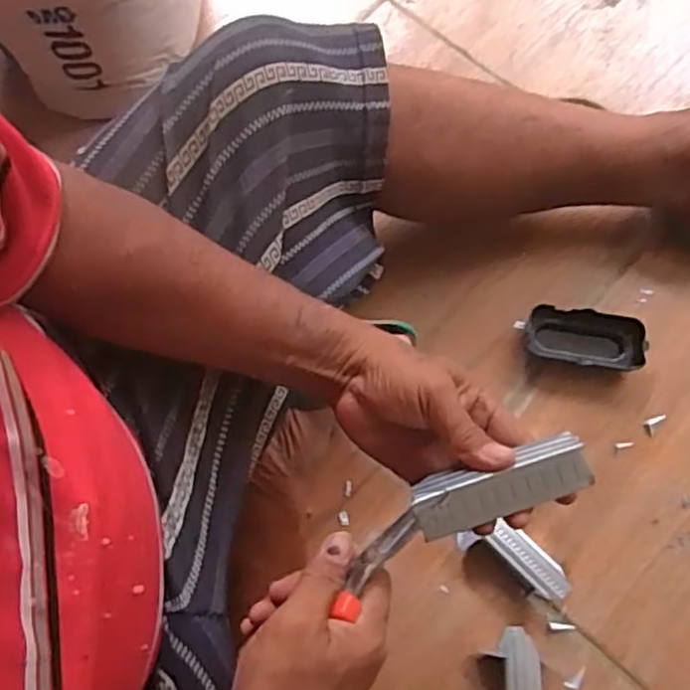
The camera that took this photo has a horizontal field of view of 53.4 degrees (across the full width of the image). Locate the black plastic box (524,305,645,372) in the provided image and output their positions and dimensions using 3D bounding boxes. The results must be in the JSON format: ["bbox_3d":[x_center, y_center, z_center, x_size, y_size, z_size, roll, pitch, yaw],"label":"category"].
[{"bbox_3d":[0.227,-0.006,0.658,0.107,0.029,0.052,10,74,2],"label":"black plastic box"}]

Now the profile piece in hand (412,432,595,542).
[{"bbox_3d":[0.096,0.088,0.422,0.108,0.015,0.035,-20,75,2],"label":"profile piece in hand"}]

